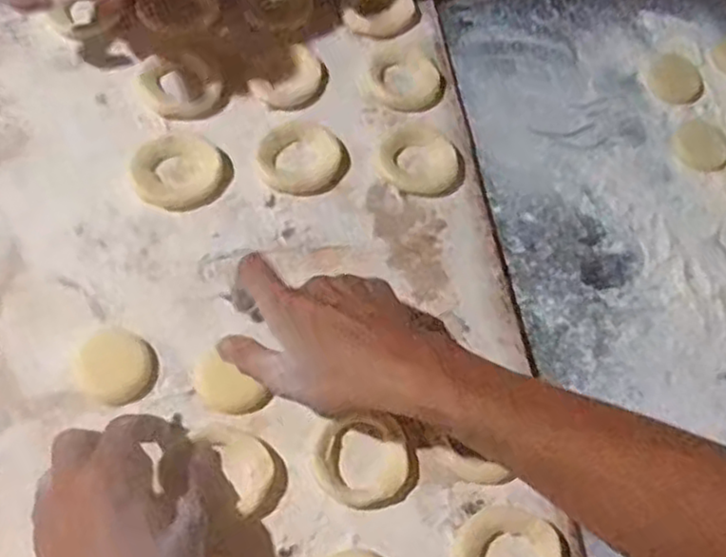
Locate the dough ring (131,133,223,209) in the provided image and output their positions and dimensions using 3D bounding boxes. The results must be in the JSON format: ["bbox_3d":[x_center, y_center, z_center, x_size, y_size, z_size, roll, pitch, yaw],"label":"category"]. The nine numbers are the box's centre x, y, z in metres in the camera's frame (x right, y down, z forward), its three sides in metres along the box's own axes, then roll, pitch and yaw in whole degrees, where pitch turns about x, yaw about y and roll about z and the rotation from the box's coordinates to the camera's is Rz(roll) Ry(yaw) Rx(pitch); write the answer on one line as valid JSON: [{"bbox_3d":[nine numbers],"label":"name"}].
[{"bbox_3d":[-0.134,-0.078,0.509,0.063,0.010,0.057,-5,65,-10],"label":"dough ring"}]

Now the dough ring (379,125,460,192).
[{"bbox_3d":[0.044,-0.091,0.549,0.065,0.012,0.062,3,64,-6],"label":"dough ring"}]

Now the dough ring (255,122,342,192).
[{"bbox_3d":[-0.047,-0.091,0.527,0.064,0.013,0.054,-29,71,-20],"label":"dough ring"}]

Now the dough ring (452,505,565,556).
[{"bbox_3d":[0.086,0.164,0.415,0.064,0.013,0.061,3,64,-6],"label":"dough ring"}]

